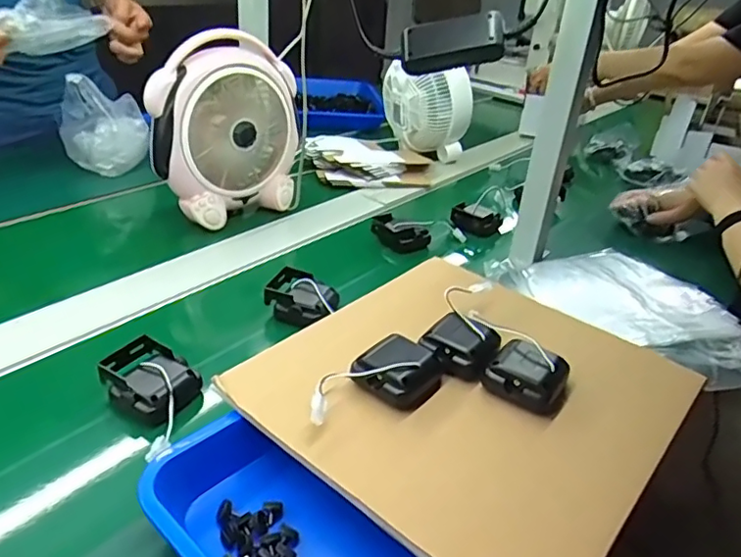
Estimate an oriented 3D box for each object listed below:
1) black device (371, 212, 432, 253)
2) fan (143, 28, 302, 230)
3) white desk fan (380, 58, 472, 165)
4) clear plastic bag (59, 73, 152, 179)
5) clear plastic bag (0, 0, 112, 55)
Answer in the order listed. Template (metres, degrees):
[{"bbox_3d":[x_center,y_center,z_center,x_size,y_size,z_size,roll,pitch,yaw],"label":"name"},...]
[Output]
[{"bbox_3d":[0.047,-0.068,0.912,0.094,0.041,0.044,22,32,5],"label":"black device"},{"bbox_3d":[-0.209,-0.222,0.890,0.105,0.255,0.242,23,34,29],"label":"fan"},{"bbox_3d":[0.121,-0.362,1.245,0.143,0.175,0.159,-9,32,-22],"label":"white desk fan"},{"bbox_3d":[-0.480,-0.284,1.045,0.132,0.158,0.102,-21,38,-38],"label":"clear plastic bag"},{"bbox_3d":[-0.488,-0.411,0.897,0.060,0.121,0.168,25,35,31],"label":"clear plastic bag"}]

